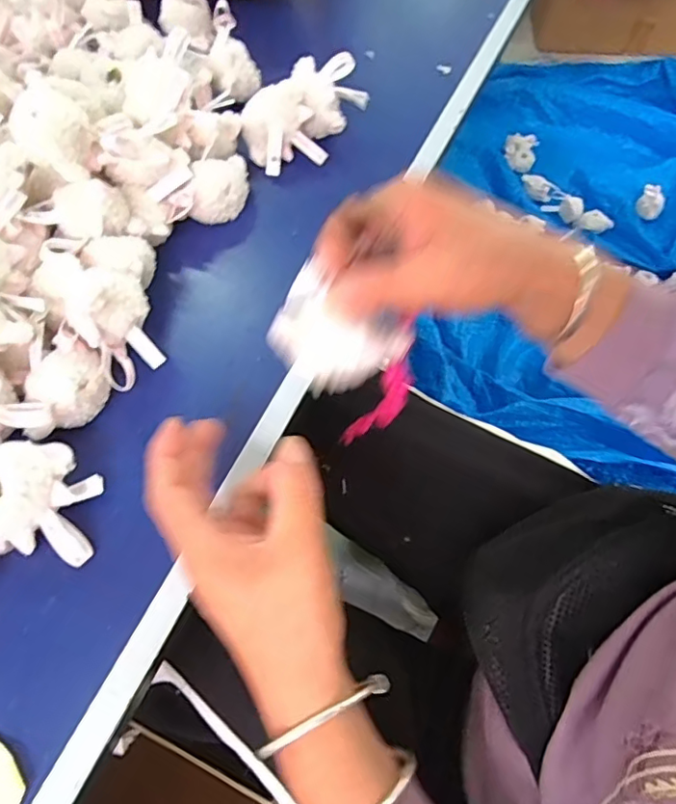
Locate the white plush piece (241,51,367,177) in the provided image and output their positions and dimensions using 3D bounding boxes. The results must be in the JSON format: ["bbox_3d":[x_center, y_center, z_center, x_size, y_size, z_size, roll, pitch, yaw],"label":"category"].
[{"bbox_3d":[-0.033,-0.257,0.493,0.070,0.066,0.100,37,69,19],"label":"white plush piece"}]

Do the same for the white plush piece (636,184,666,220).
[{"bbox_3d":[0.637,-0.404,1.111,0.051,0.045,0.060,26,65,15],"label":"white plush piece"}]

